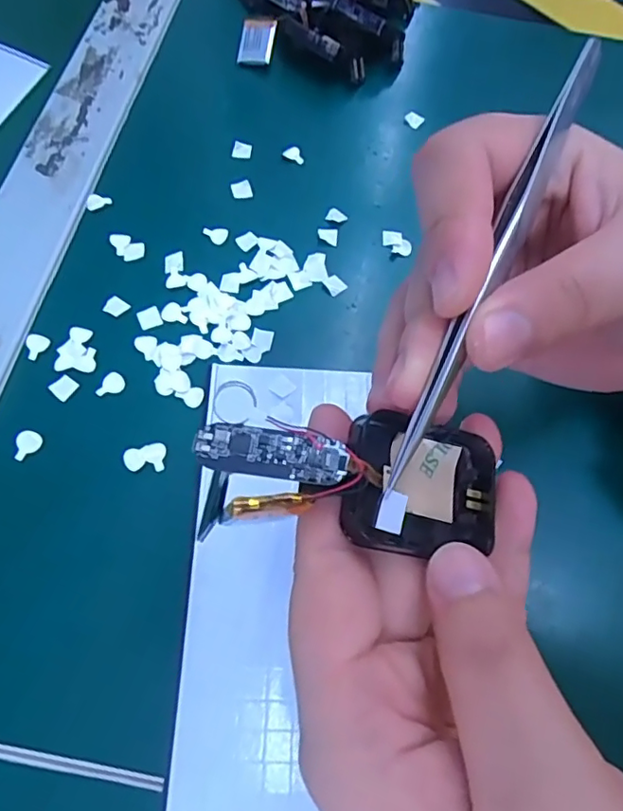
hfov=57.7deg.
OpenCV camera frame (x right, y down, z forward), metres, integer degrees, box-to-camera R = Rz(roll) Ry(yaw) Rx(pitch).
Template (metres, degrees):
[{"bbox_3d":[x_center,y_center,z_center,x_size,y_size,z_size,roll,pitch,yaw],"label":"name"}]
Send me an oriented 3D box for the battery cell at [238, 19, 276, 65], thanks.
[{"bbox_3d":[-0.029,-0.199,0.307,0.020,0.006,0.027,11,92,18],"label":"battery cell"}]

